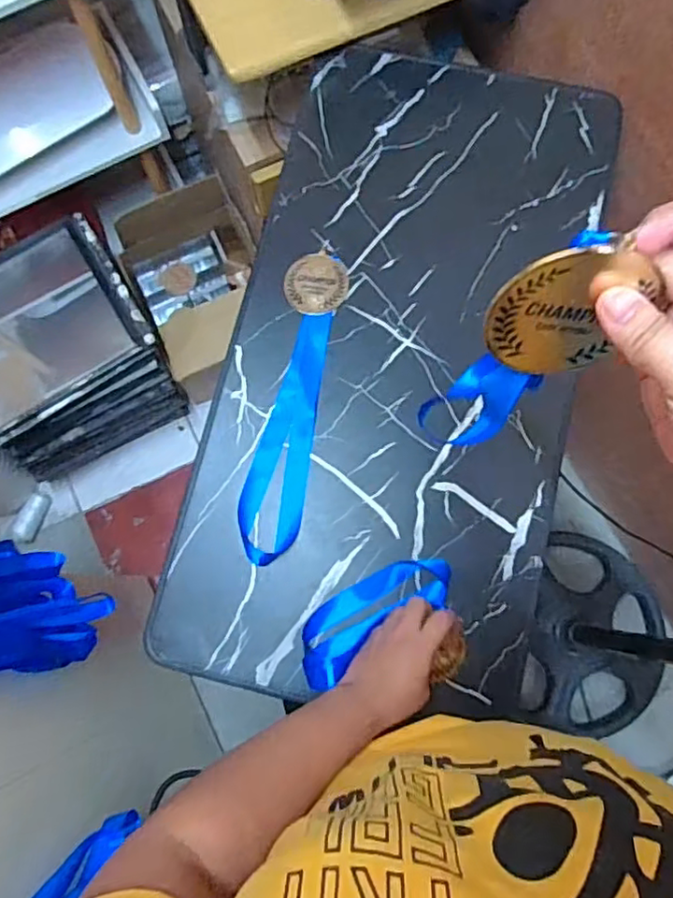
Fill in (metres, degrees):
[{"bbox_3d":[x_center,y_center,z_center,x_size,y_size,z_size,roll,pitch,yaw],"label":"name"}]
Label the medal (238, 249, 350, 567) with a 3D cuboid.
[{"bbox_3d":[-0.048,-0.055,0.694,0.069,0.011,0.356,10,78,3],"label":"medal"}]

